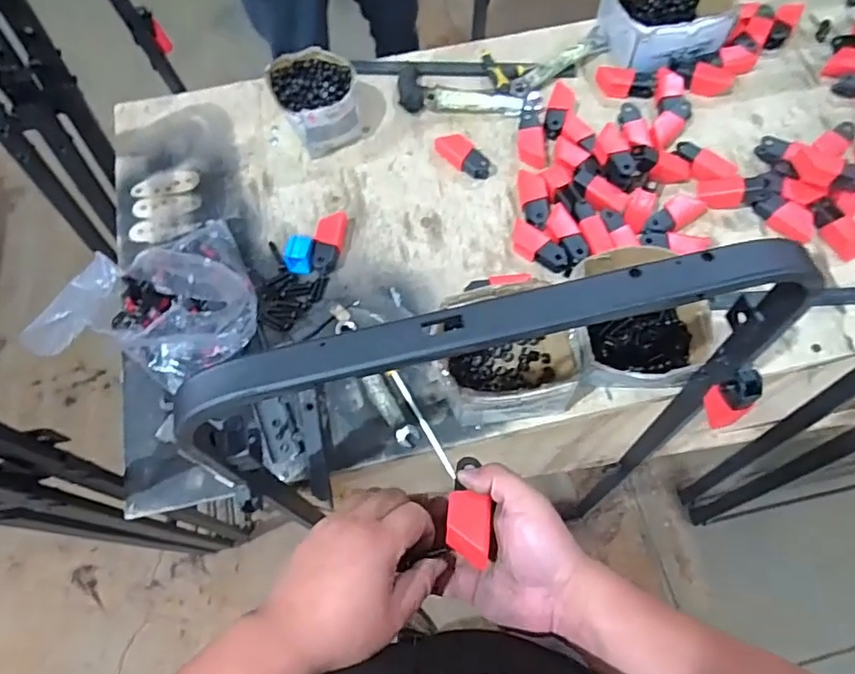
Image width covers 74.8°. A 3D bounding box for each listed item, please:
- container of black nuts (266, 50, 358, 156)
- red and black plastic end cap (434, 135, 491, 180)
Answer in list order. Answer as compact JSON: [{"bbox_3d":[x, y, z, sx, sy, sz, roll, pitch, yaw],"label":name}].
[{"bbox_3d":[-0.158,-0.339,0.807,0.114,0.076,0.136,-21,70,-6],"label":"container of black nuts"},{"bbox_3d":[0.051,-0.260,0.802,0.038,0.026,0.085,-40,73,-12],"label":"red and black plastic end cap"}]

